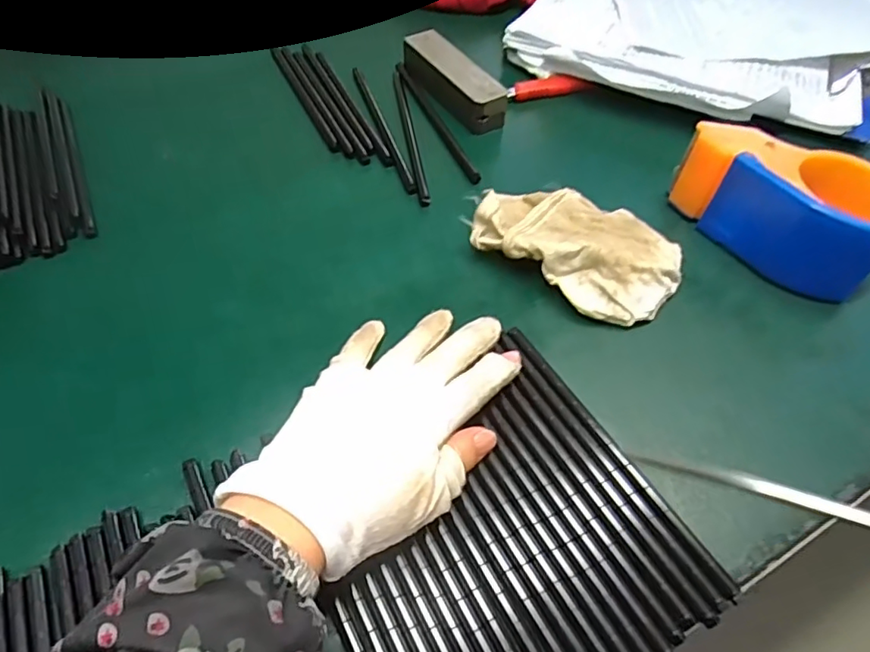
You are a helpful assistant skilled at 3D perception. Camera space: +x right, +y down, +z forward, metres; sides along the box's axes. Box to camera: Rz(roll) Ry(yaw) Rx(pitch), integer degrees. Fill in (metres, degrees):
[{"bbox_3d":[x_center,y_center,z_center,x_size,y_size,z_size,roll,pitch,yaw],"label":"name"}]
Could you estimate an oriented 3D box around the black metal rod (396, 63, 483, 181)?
[{"bbox_3d":[-0.001,-0.177,0.474,0.009,0.010,0.173,-18,57,-14],"label":"black metal rod"}]

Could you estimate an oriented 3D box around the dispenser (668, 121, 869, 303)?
[{"bbox_3d":[0.230,-0.082,0.375,0.136,0.060,0.081,33,60,20],"label":"dispenser"}]

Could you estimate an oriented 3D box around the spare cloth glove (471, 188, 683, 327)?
[{"bbox_3d":[0.096,-0.056,0.374,0.131,0.033,0.091,32,60,20],"label":"spare cloth glove"}]

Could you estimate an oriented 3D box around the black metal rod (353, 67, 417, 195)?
[{"bbox_3d":[-0.045,-0.171,0.468,0.009,0.006,0.181,-14,56,-11],"label":"black metal rod"}]

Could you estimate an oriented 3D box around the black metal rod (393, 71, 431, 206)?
[{"bbox_3d":[-0.021,-0.162,0.460,0.009,0.008,0.175,-7,55,-7],"label":"black metal rod"}]

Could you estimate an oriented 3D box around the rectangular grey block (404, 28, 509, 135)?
[{"bbox_3d":[0.015,-0.212,0.487,0.035,0.032,0.120,-26,59,-19],"label":"rectangular grey block"}]

